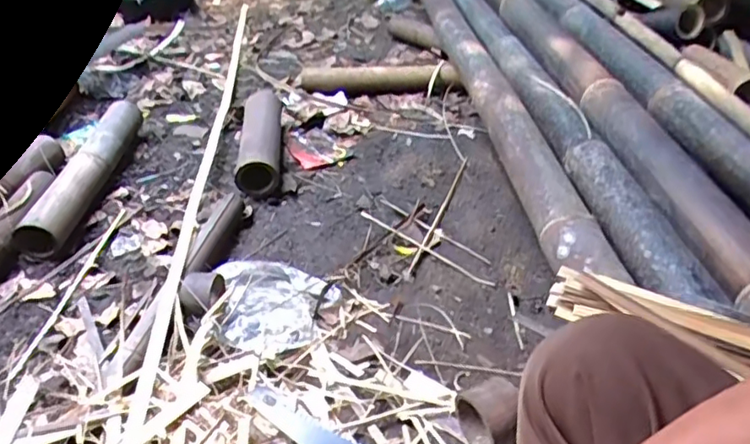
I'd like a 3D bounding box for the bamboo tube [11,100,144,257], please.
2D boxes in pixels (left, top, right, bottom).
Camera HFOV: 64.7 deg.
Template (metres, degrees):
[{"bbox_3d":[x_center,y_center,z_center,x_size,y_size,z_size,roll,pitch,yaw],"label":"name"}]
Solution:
[{"bbox_3d":[-0.567,-0.097,1.173,0.082,0.090,0.445,-1,38,2],"label":"bamboo tube"}]

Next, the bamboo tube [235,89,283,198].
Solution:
[{"bbox_3d":[-0.246,-0.183,1.287,0.087,0.092,0.366,-6,38,-4],"label":"bamboo tube"}]

